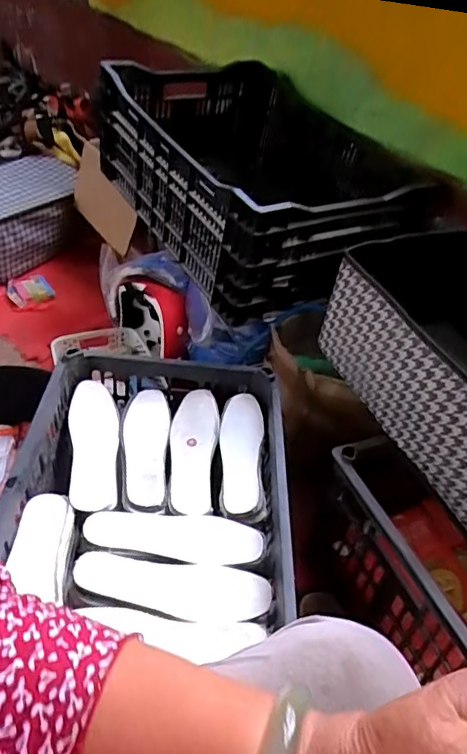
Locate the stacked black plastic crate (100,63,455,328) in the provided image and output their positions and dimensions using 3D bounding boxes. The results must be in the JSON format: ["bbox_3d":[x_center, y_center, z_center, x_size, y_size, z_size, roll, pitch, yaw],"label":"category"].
[{"bbox_3d":[0.028,-0.390,1.097,0.418,0.285,0.567,-18,44,-29],"label":"stacked black plastic crate"}]

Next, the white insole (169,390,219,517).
[{"bbox_3d":[-0.060,0.101,0.805,0.067,0.023,0.219,6,38,-2],"label":"white insole"}]

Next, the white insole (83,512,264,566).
[{"bbox_3d":[-0.075,0.200,0.697,0.218,0.008,0.069,6,38,-2],"label":"white insole"}]

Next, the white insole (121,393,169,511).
[{"bbox_3d":[-0.130,0.100,0.804,0.068,0.015,0.220,2,38,-7],"label":"white insole"}]

